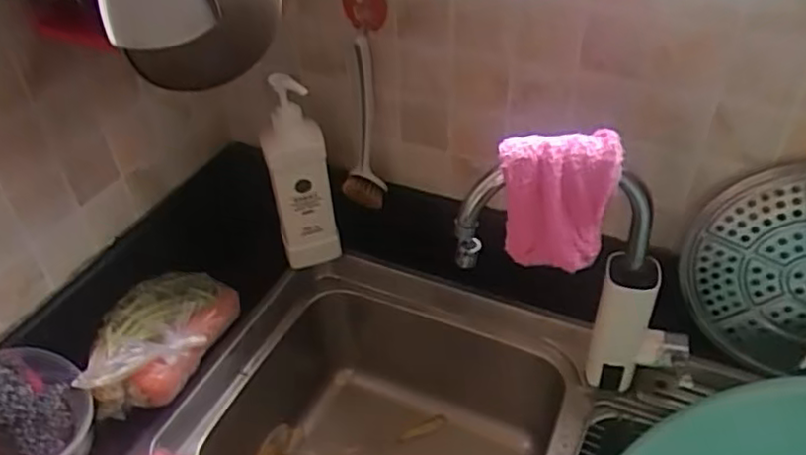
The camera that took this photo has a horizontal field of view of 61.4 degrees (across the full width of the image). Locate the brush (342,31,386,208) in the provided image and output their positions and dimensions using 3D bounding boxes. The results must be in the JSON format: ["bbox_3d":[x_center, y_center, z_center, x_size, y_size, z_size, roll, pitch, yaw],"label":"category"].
[{"bbox_3d":[-0.059,-0.136,0.891,0.053,0.229,0.073,-5,40,-3],"label":"brush"}]

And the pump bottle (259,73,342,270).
[{"bbox_3d":[-0.139,-0.066,0.918,0.079,0.284,0.046,-11,41,-10],"label":"pump bottle"}]

